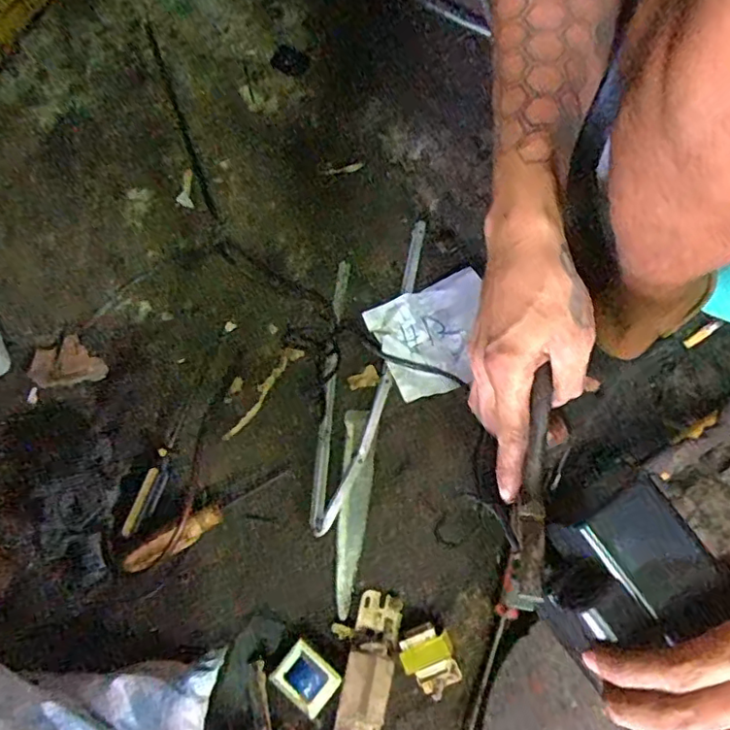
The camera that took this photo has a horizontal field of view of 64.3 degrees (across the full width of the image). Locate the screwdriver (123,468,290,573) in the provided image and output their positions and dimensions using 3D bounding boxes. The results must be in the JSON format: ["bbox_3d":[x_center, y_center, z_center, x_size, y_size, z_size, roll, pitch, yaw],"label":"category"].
[{"bbox_3d":[-0.143,0.140,0.534,0.157,0.024,0.023,-32,76,-10],"label":"screwdriver"}]

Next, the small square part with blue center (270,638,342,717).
[{"bbox_3d":[-0.049,0.266,0.495,0.051,0.015,0.040,39,76,11],"label":"small square part with blue center"}]

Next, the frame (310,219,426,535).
[{"bbox_3d":[-0.007,-0.001,0.585,0.080,0.013,0.327,12,73,3],"label":"frame"}]

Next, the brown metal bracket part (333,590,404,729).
[{"bbox_3d":[0.003,0.268,0.508,0.040,0.037,0.127,13,73,3],"label":"brown metal bracket part"}]

